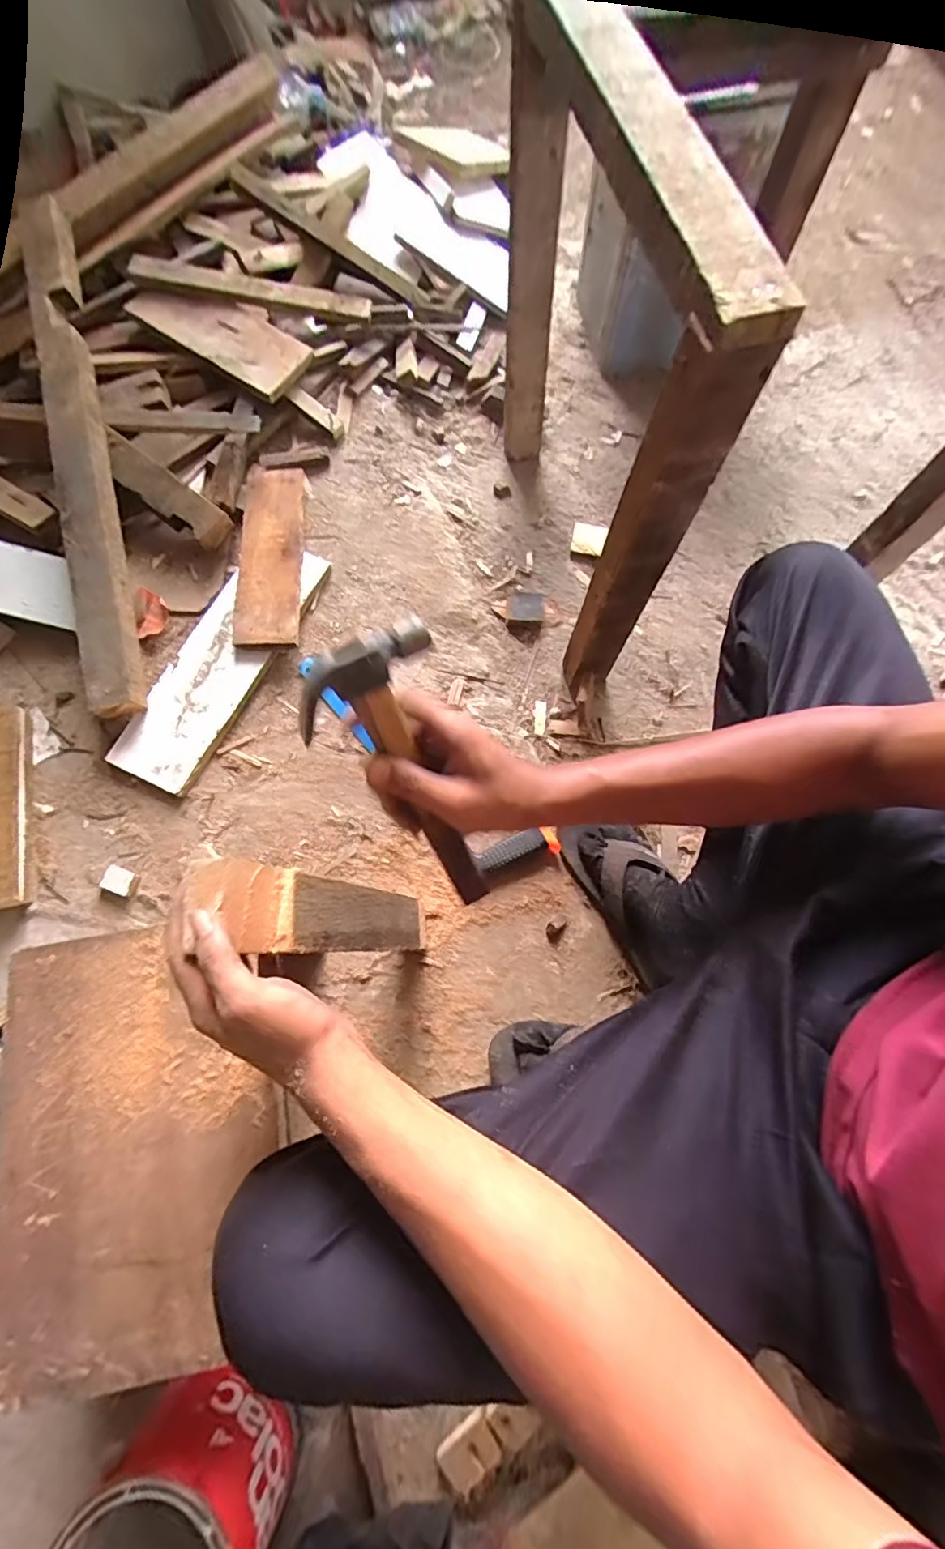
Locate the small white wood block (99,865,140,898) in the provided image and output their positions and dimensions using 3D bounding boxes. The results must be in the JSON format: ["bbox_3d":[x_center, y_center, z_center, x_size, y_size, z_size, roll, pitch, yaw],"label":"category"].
[{"bbox_3d":[-0.449,0.136,0.700,0.040,0.014,0.031,18,74,6],"label":"small white wood block"}]

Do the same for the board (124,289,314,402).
[{"bbox_3d":[-0.412,-0.728,0.903,0.294,0.020,0.122,35,76,4],"label":"board"}]

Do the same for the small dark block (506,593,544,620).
[{"bbox_3d":[0.084,-0.267,0.875,0.058,0.011,0.050,3,73,1],"label":"small dark block"}]

